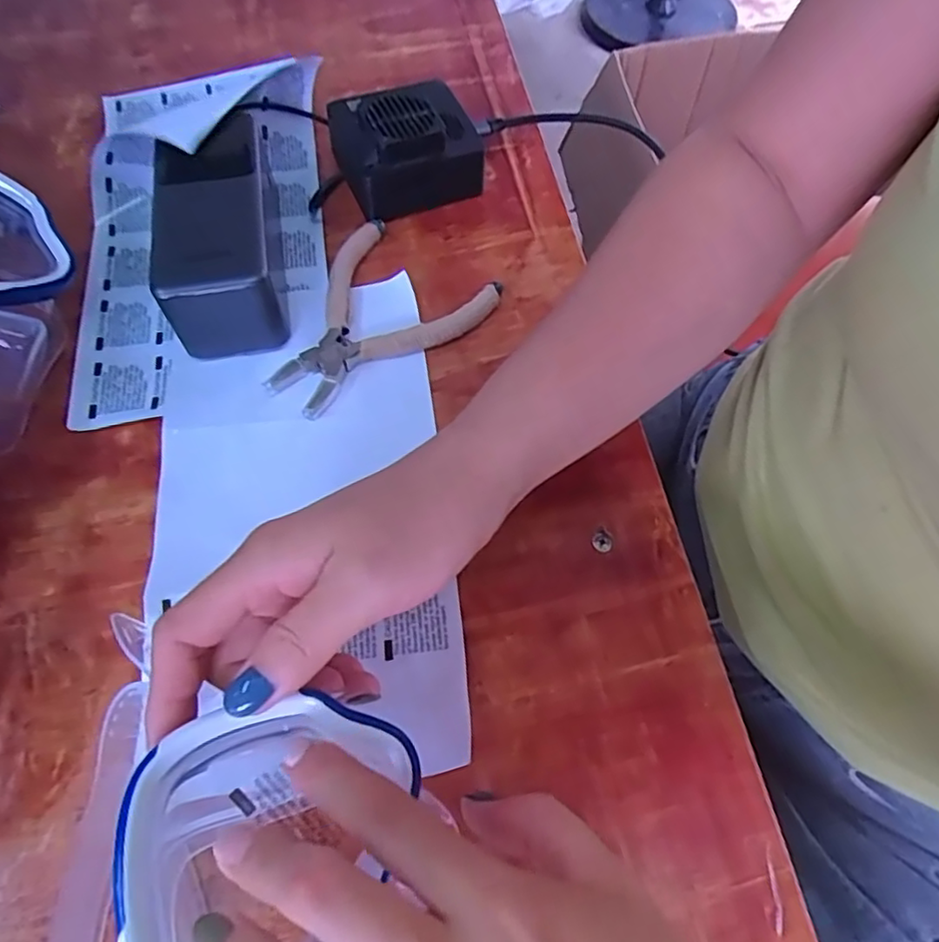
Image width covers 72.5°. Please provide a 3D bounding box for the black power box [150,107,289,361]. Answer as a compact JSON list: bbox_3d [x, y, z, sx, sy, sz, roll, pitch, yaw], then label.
[{"bbox_3d":[-0.132,-0.128,0.343,0.052,0.056,0.122,-8,62,-7],"label":"black power box"}]

